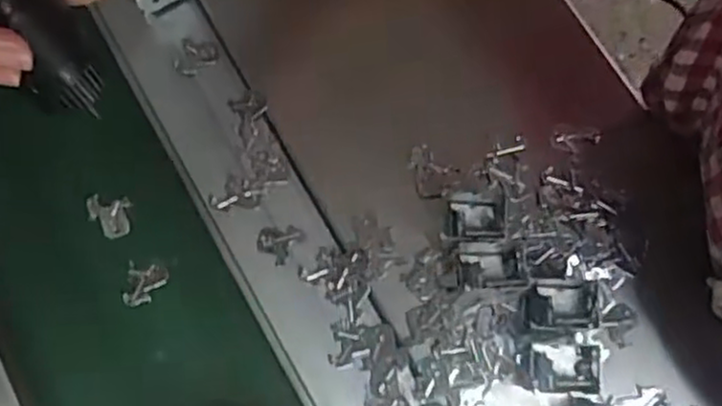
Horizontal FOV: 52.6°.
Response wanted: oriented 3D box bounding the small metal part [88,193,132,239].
[{"bbox_3d":[-0.127,0.007,0.368,0.021,0.004,0.021,2,74,0],"label":"small metal part"}]

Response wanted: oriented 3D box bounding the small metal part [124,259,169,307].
[{"bbox_3d":[-0.106,0.040,0.361,0.020,0.009,0.021,0,74,-1],"label":"small metal part"}]

